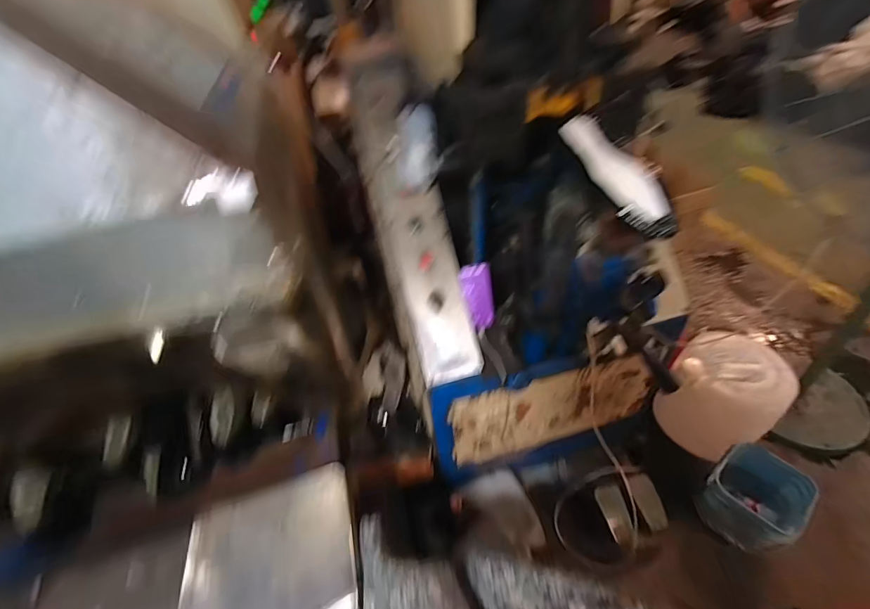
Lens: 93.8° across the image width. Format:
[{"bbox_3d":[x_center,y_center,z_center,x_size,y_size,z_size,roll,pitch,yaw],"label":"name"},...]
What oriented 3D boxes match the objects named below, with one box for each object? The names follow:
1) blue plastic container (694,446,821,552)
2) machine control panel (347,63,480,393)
[{"bbox_3d":[0.898,0.545,1.145,0.197,0.185,0.215,-33,49,-25],"label":"blue plastic container"},{"bbox_3d":[-0.051,-0.177,0.920,0.155,0.699,0.122,-16,3,-9],"label":"machine control panel"}]

